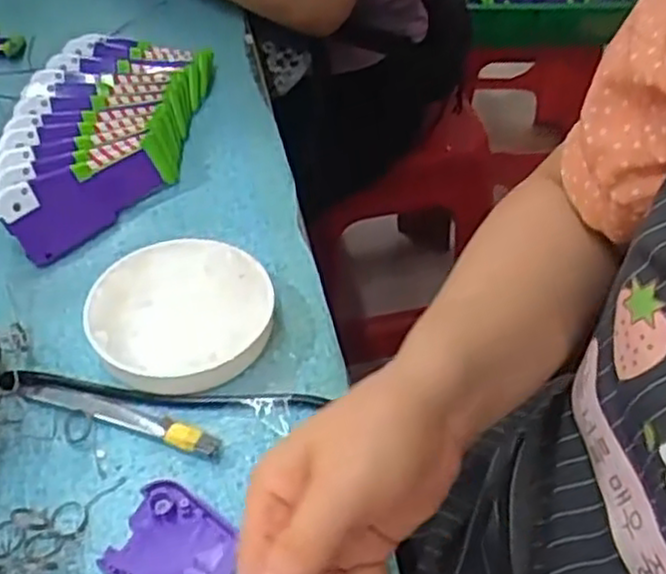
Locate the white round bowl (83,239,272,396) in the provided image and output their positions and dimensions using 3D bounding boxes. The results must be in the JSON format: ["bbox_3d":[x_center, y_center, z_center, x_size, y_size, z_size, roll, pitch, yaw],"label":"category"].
[{"bbox_3d":[-0.090,0.016,0.444,0.105,0.026,0.104,0,46,0],"label":"white round bowl"}]

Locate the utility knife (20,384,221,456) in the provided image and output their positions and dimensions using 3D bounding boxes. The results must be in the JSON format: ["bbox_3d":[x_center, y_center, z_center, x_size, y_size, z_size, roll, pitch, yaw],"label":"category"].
[{"bbox_3d":[-0.118,0.069,0.408,0.123,0.013,0.014,16,48,14],"label":"utility knife"}]

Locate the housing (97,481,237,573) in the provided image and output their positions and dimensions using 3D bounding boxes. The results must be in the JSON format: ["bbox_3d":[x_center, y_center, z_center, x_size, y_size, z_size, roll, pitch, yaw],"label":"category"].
[{"bbox_3d":[-0.075,0.126,0.356,0.059,0.007,0.050,22,50,19],"label":"housing"}]

